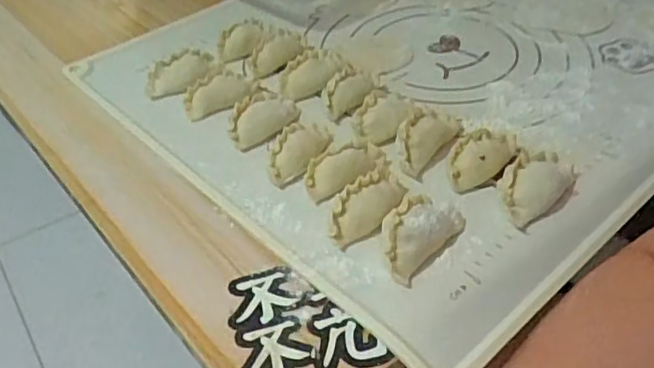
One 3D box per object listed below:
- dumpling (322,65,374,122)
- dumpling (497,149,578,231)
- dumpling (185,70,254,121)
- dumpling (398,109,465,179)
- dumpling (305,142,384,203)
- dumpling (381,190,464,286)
[{"bbox_3d":[0.015,-0.067,0.453,0.019,0.022,0.044,24,47,26],"label":"dumpling"},{"bbox_3d":[0.123,0.000,0.375,0.063,0.024,0.031,-28,48,-28],"label":"dumpling"},{"bbox_3d":[-0.080,-0.068,0.464,0.052,0.018,0.026,-25,47,-26],"label":"dumpling"},{"bbox_3d":[0.066,-0.033,0.413,0.026,0.019,0.065,25,47,26],"label":"dumpling"},{"bbox_3d":[0.010,-0.010,0.395,0.054,0.021,0.017,-28,48,-28],"label":"dumpling"},{"bbox_3d":[0.049,0.026,0.350,0.031,0.023,0.059,29,49,30],"label":"dumpling"}]

